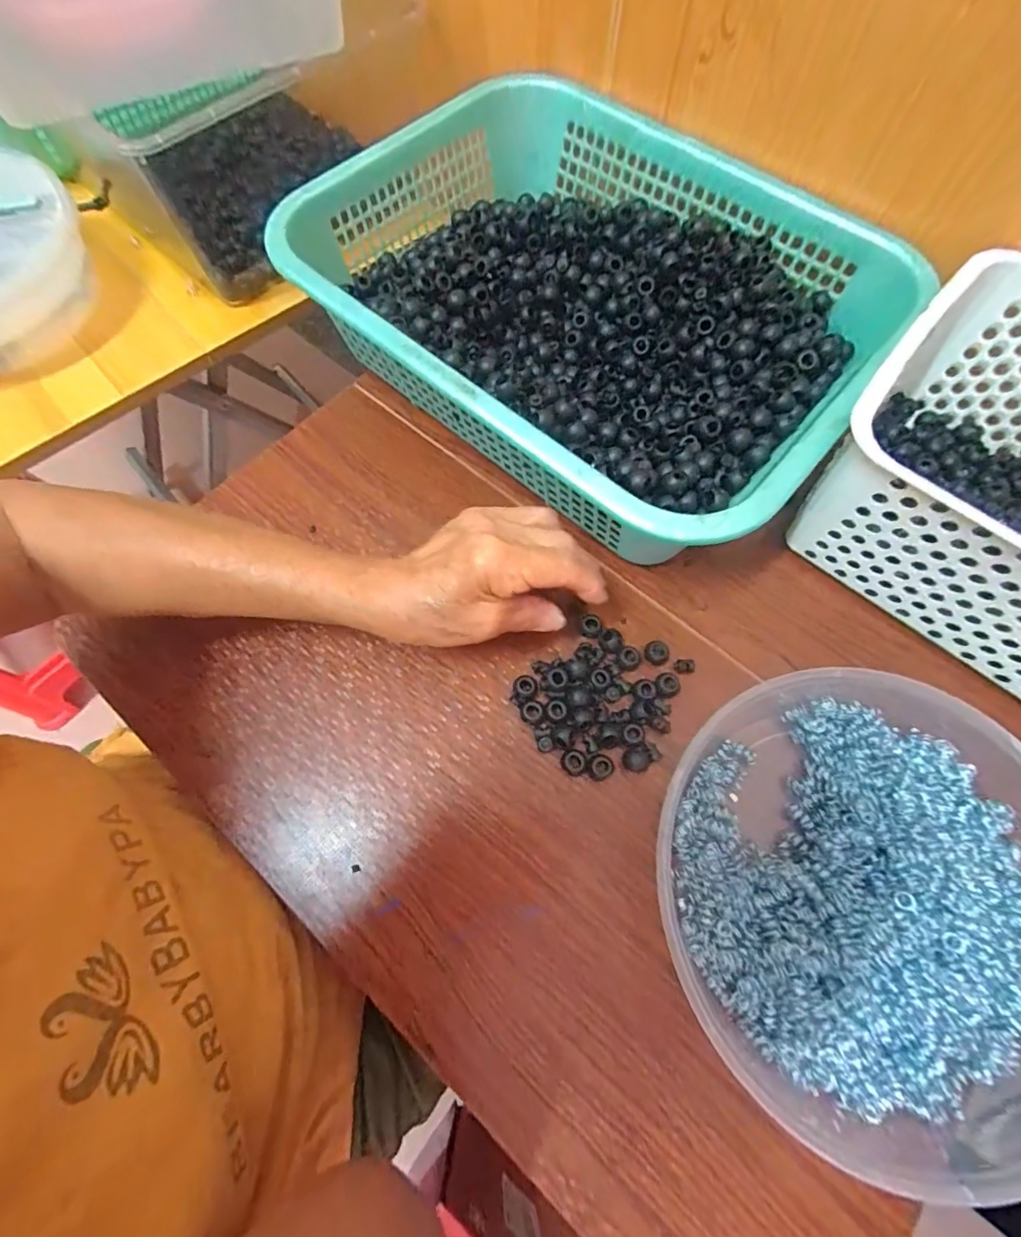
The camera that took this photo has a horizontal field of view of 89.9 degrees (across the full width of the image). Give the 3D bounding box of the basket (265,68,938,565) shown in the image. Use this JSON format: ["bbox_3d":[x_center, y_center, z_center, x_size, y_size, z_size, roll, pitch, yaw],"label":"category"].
[{"bbox_3d":[0.053,-0.220,0.379,0.377,0.100,0.287,39,74,13],"label":"basket"}]

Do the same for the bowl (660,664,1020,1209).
[{"bbox_3d":[0.189,0.142,0.269,0.217,0.046,0.216,0,69,0],"label":"bowl"}]

